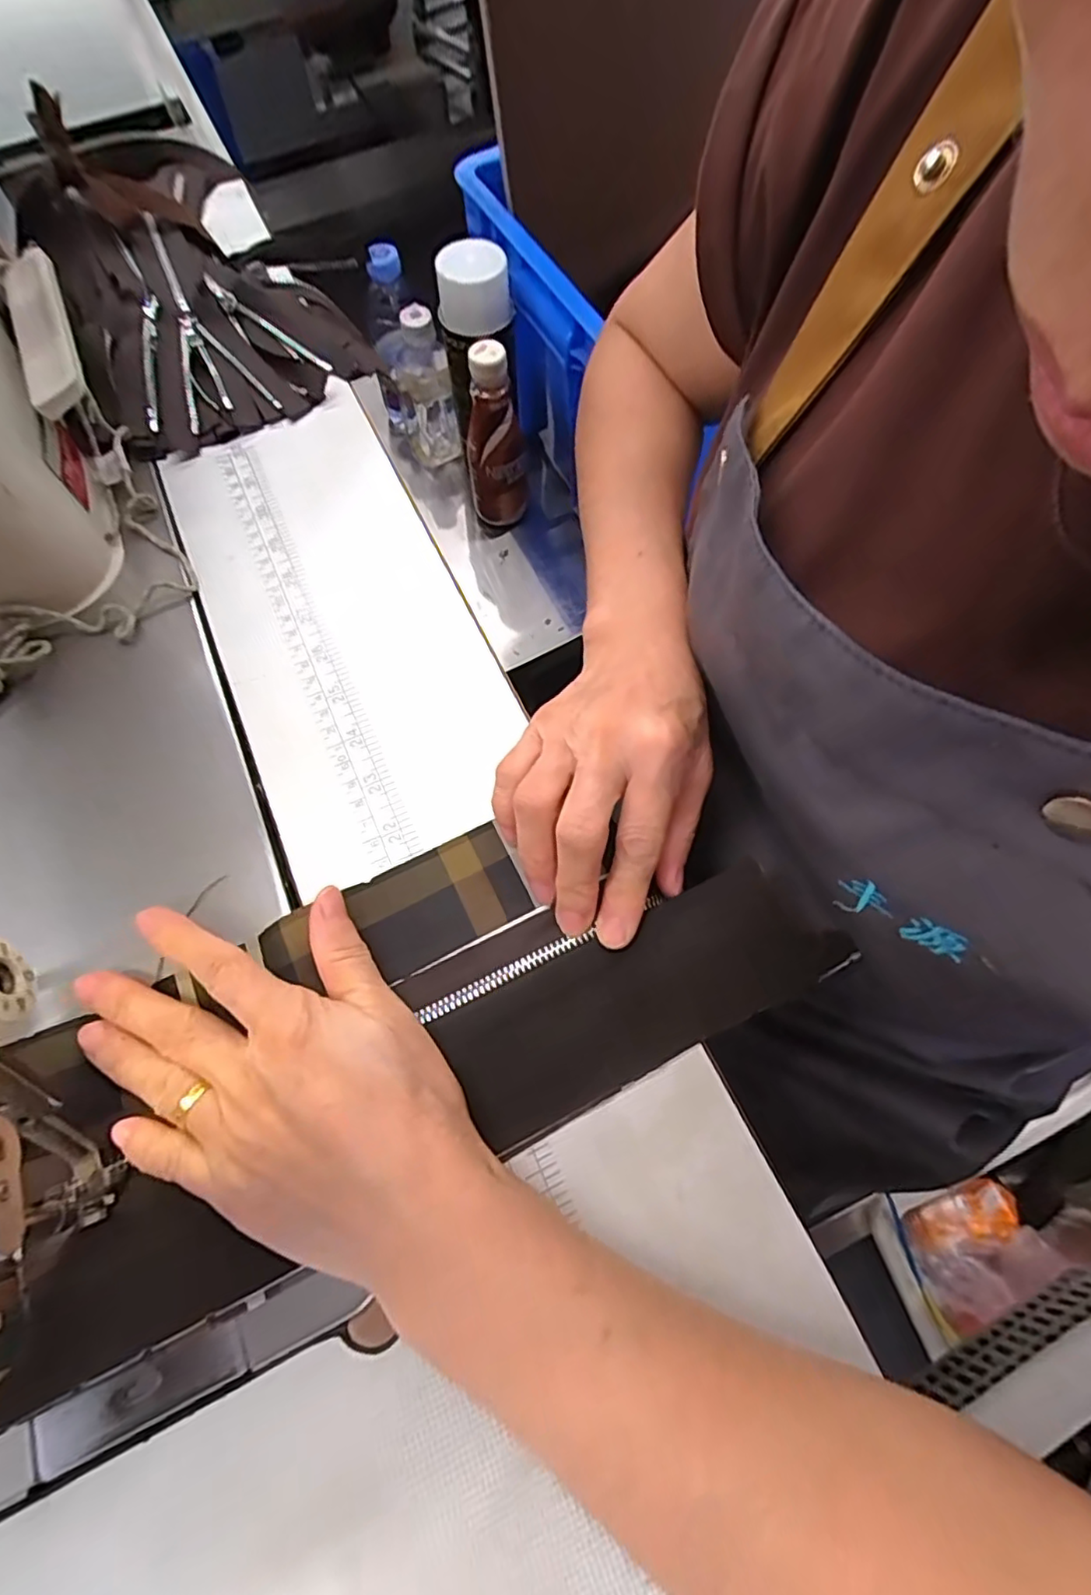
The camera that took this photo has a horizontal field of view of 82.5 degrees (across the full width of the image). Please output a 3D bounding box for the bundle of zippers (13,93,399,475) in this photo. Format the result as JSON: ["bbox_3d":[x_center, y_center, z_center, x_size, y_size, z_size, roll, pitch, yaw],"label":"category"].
[{"bbox_3d":[-0.213,-0.319,0.374,0.154,0.076,0.229,-26,69,-10],"label":"bundle of zippers"}]

